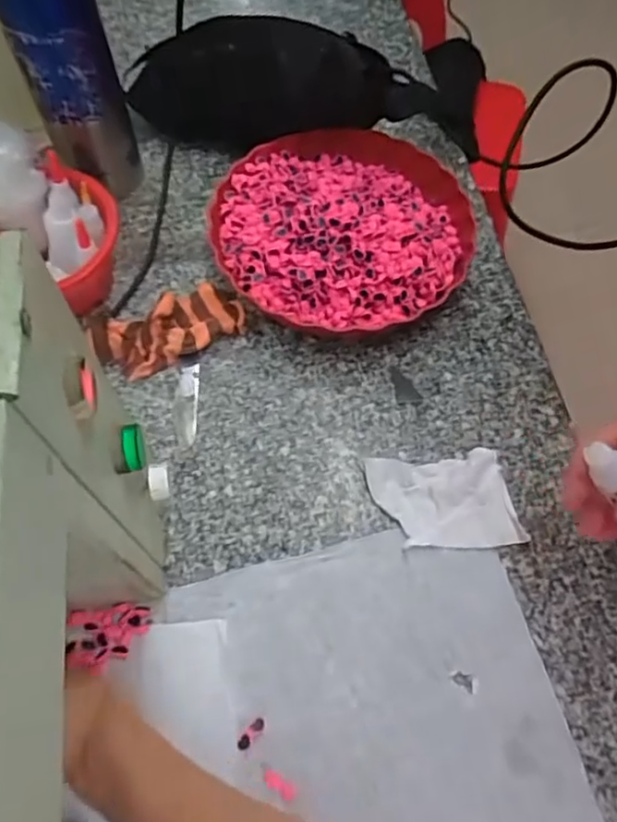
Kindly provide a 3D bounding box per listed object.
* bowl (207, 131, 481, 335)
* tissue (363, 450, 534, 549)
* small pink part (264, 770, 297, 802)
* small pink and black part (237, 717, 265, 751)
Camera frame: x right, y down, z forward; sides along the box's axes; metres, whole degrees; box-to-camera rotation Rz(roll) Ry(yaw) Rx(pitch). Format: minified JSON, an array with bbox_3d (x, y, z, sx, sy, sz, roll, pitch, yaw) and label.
[{"bbox_3d":[0.033,-0.175,0.600,0.240,0.058,0.218,-24,65,-14],"label":"bowl"},{"bbox_3d":[0.110,0.072,0.497,0.113,0.015,0.079,-7,63,-6],"label":"tissue"},{"bbox_3d":[-0.019,0.245,0.405,0.024,0.004,0.010,29,65,13],"label":"small pink part"},{"bbox_3d":[-0.039,0.219,0.419,0.009,0.004,0.023,37,67,16],"label":"small pink and black part"}]

